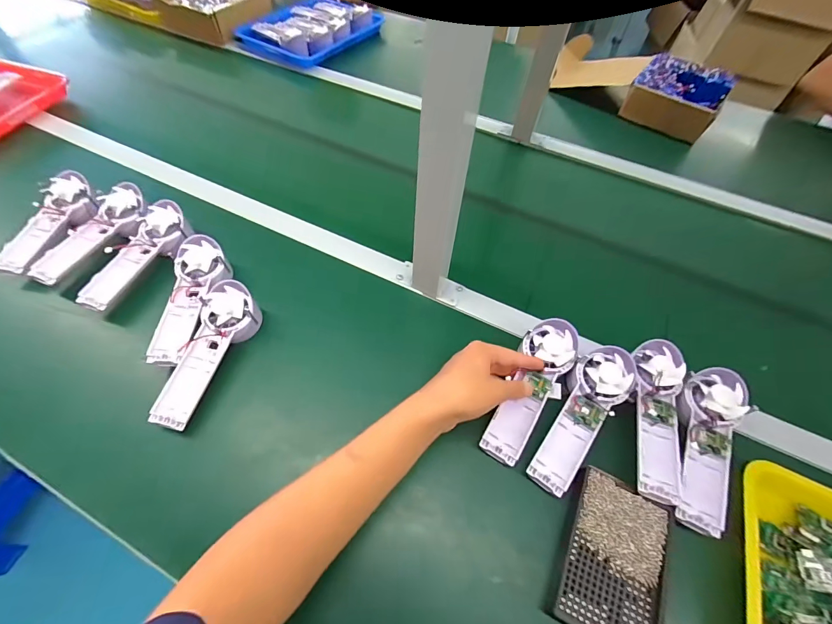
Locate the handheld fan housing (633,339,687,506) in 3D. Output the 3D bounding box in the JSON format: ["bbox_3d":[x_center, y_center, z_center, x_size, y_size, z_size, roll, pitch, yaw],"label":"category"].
[{"bbox_3d":[0.272,0.113,0.406,0.050,0.026,0.176,15,58,7],"label":"handheld fan housing"}]

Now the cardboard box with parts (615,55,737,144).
[{"bbox_3d":[0.546,-0.452,0.770,0.166,0.072,0.185,33,62,18],"label":"cardboard box with parts"}]

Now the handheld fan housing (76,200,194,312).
[{"bbox_3d":[-0.390,-0.081,0.509,0.078,0.040,0.175,23,59,12],"label":"handheld fan housing"}]

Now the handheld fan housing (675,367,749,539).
[{"bbox_3d":[0.324,0.144,0.397,0.061,0.034,0.179,21,59,11],"label":"handheld fan housing"}]

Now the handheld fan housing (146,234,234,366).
[{"bbox_3d":[-0.295,-0.017,0.472,0.065,0.041,0.180,3,57,0],"label":"handheld fan housing"}]

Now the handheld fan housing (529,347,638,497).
[{"bbox_3d":[0.187,0.119,0.415,0.063,0.031,0.176,33,76,18],"label":"handheld fan housing"}]

